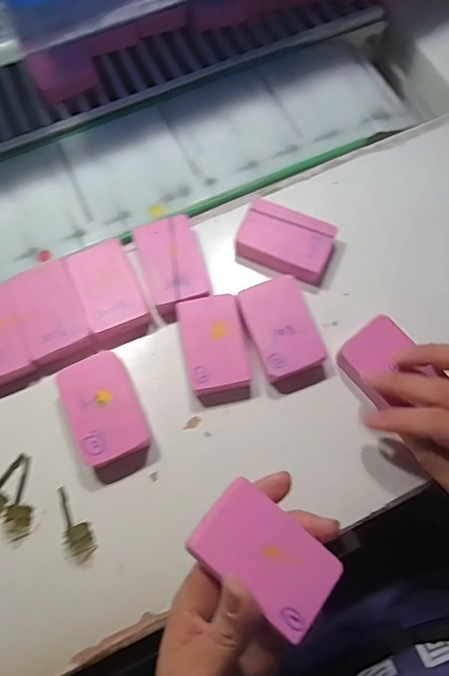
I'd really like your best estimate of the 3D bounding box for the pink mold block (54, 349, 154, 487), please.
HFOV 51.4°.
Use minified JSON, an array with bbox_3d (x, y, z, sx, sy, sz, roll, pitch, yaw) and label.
[{"bbox_3d":[-0.081,0.054,0.324,0.046,0.023,0.082,-24,73,-8],"label":"pink mold block"}]

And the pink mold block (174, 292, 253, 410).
[{"bbox_3d":[-0.006,0.008,0.340,0.044,0.019,0.076,-13,71,-4],"label":"pink mold block"}]

